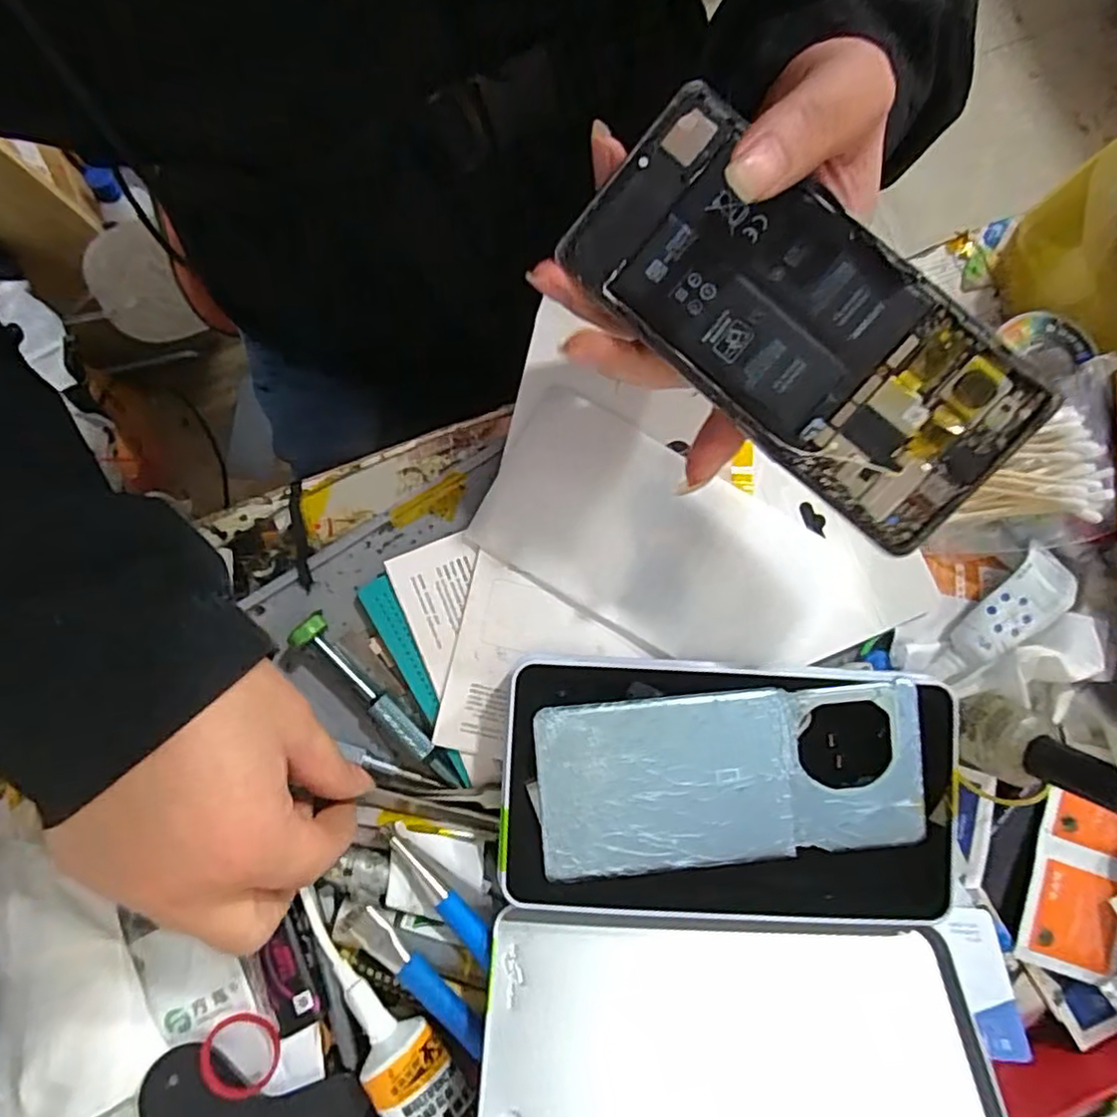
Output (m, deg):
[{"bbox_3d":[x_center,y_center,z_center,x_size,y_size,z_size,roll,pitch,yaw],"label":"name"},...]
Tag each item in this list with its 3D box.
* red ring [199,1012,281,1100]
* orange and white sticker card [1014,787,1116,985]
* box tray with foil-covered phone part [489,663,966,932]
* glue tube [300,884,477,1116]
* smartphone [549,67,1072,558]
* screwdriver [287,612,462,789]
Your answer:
[{"bbox_3d":[-0.130,0.203,0.265,0.030,0.006,0.029,3,72,-9],"label":"red ring"},{"bbox_3d":[0.232,0.147,0.290,0.042,0.010,0.075,18,86,-1],"label":"orange and white sticker card"},{"bbox_3d":[0.072,0.097,0.274,0.186,0.021,0.100,4,86,-2],"label":"box tray with foil-covered phone part"},{"bbox_3d":[-0.060,0.204,0.259,0.027,0.023,0.156,-36,69,-6],"label":"glue tube"},{"bbox_3d":[0.081,-0.078,0.220,0.158,0.005,0.071,43,101,0],"label":"smartphone"},{"bbox_3d":[-0.080,0.064,0.288,0.014,0.018,0.098,-44,89,-4],"label":"screwdriver"}]

